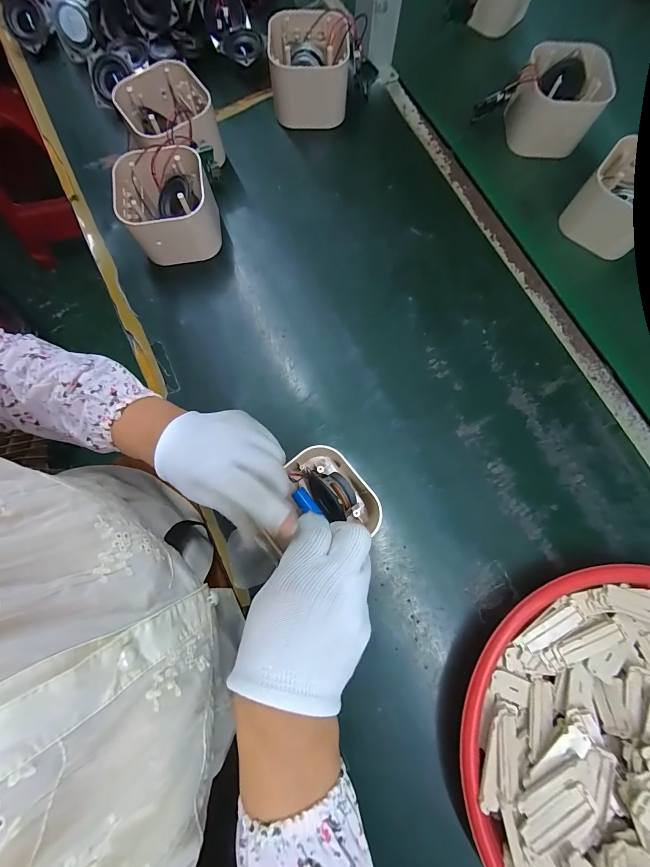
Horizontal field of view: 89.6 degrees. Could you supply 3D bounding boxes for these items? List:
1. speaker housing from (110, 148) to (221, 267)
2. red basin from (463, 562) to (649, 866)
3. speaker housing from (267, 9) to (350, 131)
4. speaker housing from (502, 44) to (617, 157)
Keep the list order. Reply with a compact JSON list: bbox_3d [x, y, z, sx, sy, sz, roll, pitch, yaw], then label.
[{"bbox_3d":[-0.166,-0.243,0.352,0.095,0.065,0.089,-14,79,-3],"label":"speaker housing"},{"bbox_3d":[0.255,0.255,0.254,0.267,0.058,0.277,0,79,0],"label":"red basin"},{"bbox_3d":[-0.018,-0.420,0.385,0.088,0.070,0.082,-3,79,-1],"label":"speaker housing"},{"bbox_3d":[0.268,-0.387,0.391,0.086,0.078,0.069,3,79,1],"label":"speaker housing"}]

